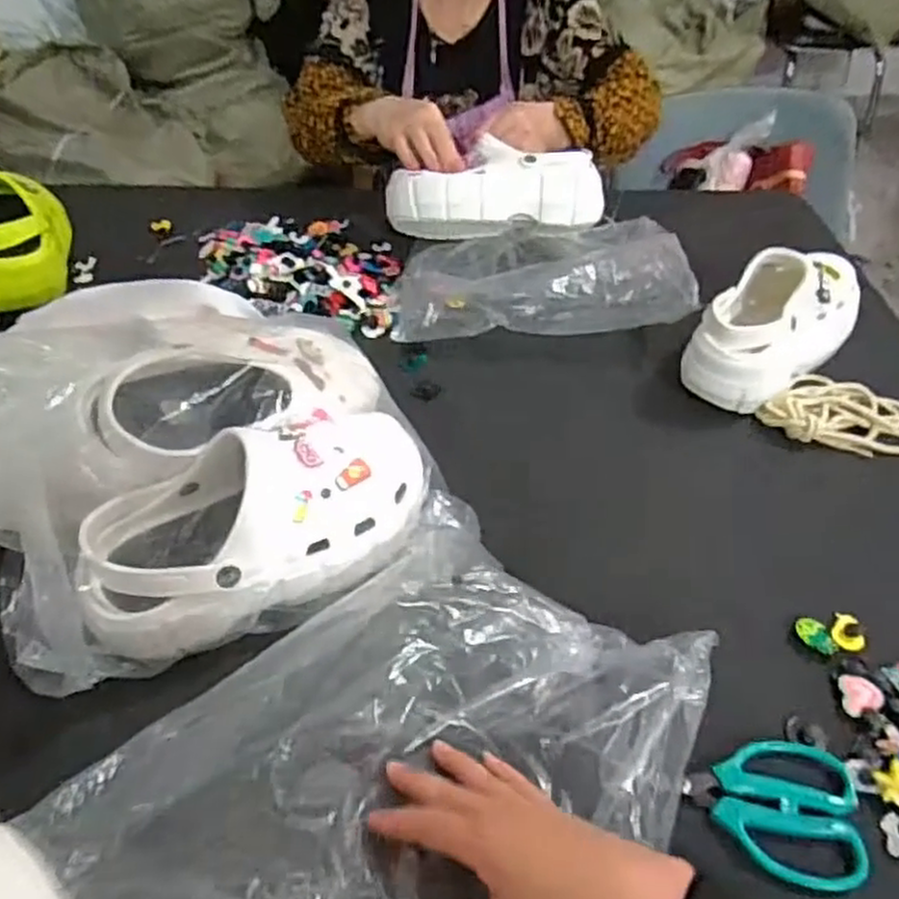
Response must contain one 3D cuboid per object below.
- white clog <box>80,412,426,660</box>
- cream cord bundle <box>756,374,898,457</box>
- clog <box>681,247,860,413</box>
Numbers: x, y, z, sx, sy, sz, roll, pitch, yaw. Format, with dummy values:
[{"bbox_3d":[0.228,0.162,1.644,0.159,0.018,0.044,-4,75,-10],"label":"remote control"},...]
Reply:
[{"bbox_3d":[-0.132,0.048,0.534,0.259,0.092,0.097,-24,49,-24],"label":"white clog"},{"bbox_3d":[0.380,-0.034,0.710,0.130,0.022,0.107,27,49,26],"label":"cream cord bundle"},{"bbox_3d":[0.330,-0.128,0.756,0.207,0.116,0.105,-34,53,-31],"label":"clog"}]

